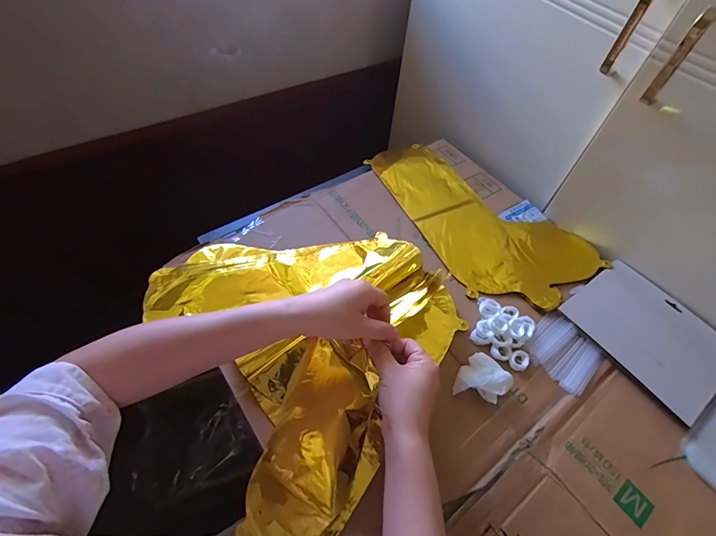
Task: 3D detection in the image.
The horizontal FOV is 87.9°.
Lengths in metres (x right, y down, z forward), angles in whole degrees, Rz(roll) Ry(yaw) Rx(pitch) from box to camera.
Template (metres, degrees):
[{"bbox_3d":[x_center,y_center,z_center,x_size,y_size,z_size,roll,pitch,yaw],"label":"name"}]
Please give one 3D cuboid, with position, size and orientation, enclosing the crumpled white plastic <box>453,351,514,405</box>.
[{"bbox_3d":[0.149,0.139,0.453,0.063,0.018,0.055,-34,65,-24],"label":"crumpled white plastic"}]

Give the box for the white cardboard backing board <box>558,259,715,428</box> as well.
[{"bbox_3d":[0.406,0.088,0.517,0.157,0.006,0.191,-31,64,-23],"label":"white cardboard backing board"}]

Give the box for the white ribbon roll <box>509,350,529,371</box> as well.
[{"bbox_3d":[0.208,0.121,0.480,0.028,0.007,0.023,-29,63,-22],"label":"white ribbon roll"}]

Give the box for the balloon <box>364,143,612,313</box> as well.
[{"bbox_3d":[0.188,-0.096,0.636,0.222,0.023,0.397,-28,63,-21],"label":"balloon"}]

